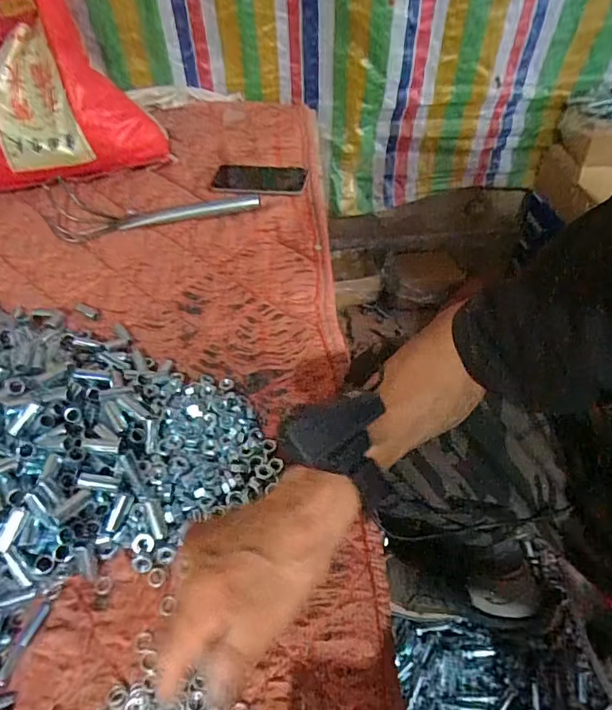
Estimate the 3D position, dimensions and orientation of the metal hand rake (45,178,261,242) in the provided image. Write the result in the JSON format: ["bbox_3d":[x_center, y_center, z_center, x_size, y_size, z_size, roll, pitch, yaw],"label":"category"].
[{"bbox_3d":[-0.230,-0.231,0.755,0.302,0.038,0.112,-12,49,-13],"label":"metal hand rake"}]

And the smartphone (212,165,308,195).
[{"bbox_3d":[-0.076,-0.291,0.818,0.146,0.013,0.081,3,47,1],"label":"smartphone"}]

